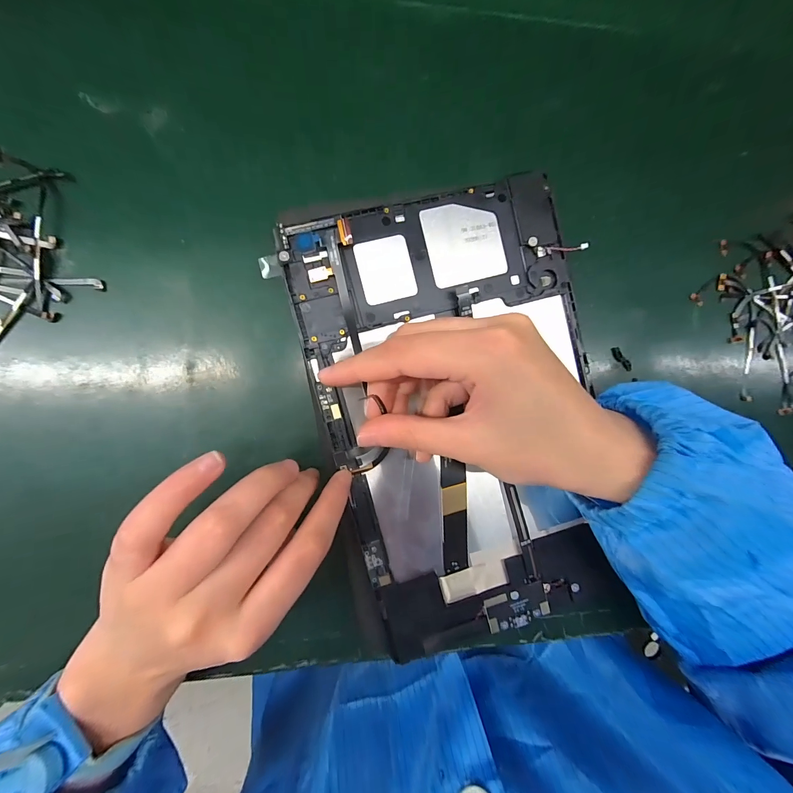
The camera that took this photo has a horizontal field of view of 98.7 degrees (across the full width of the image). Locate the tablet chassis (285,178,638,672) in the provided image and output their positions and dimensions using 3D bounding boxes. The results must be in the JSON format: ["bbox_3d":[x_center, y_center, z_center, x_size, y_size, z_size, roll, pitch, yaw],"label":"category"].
[{"bbox_3d":[0.047,0.033,0.197,0.149,0.025,0.283,-16,97,-5],"label":"tablet chassis"}]

